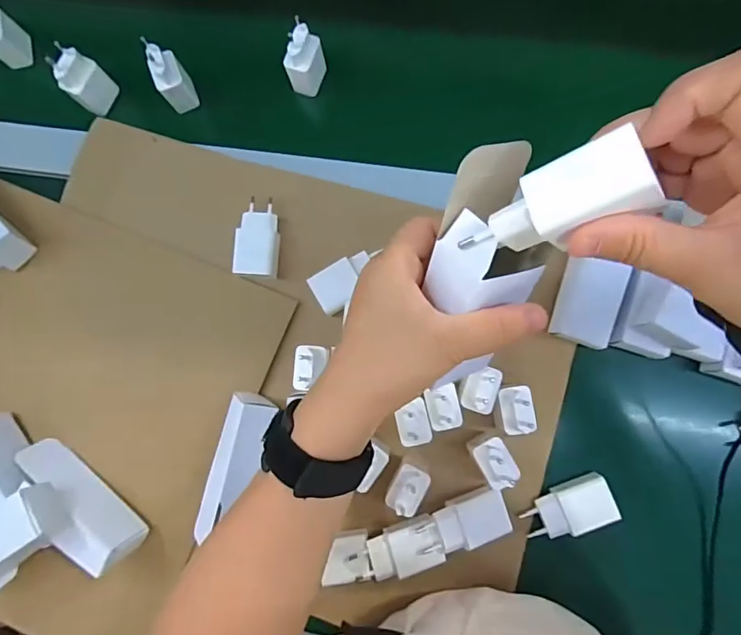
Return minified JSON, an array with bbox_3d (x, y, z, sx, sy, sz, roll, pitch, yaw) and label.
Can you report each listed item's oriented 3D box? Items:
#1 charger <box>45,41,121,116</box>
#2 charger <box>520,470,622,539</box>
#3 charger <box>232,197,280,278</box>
[{"bbox_3d":[-0.296,-0.244,0.502,0.024,0.068,0.041,33,87,7],"label":"charger"},{"bbox_3d":[0.176,0.171,0.433,0.074,0.023,0.040,-23,83,1],"label":"charger"},{"bbox_3d":[-0.110,-0.078,0.474,0.039,0.019,0.078,0,84,4],"label":"charger"}]

